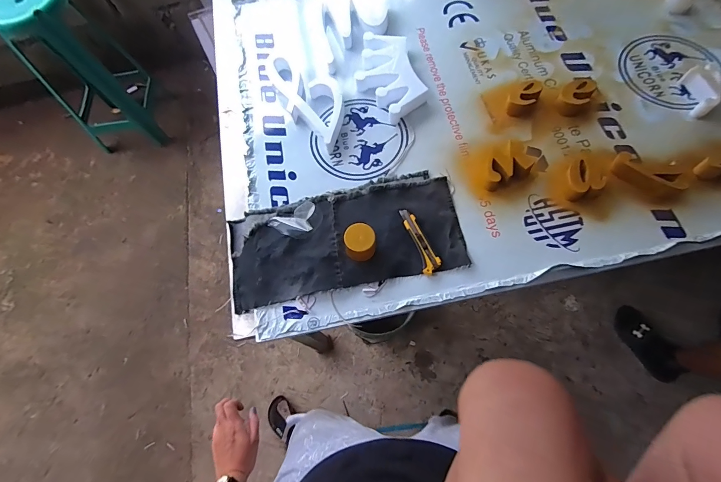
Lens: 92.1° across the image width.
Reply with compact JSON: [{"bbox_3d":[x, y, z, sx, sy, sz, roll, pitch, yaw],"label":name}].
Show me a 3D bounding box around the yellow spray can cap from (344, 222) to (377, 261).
[{"bbox_3d":[0.000,0.000,0.713,0.060,0.051,0.064,-1,67,2],"label":"yellow spray can cap"}]

